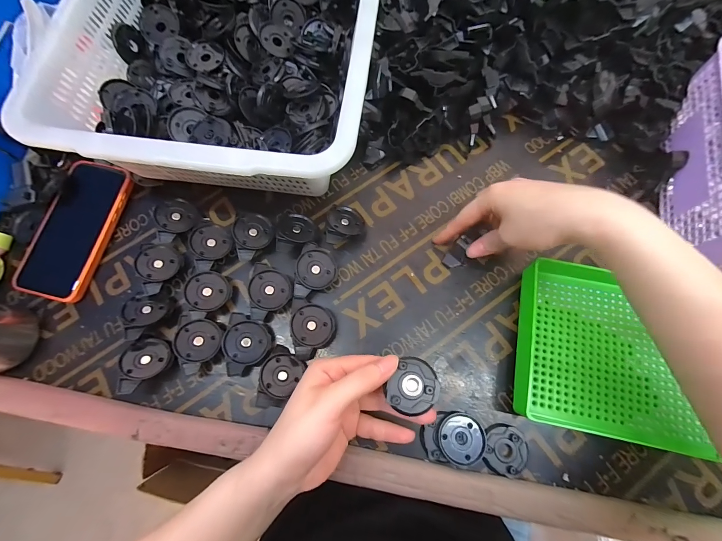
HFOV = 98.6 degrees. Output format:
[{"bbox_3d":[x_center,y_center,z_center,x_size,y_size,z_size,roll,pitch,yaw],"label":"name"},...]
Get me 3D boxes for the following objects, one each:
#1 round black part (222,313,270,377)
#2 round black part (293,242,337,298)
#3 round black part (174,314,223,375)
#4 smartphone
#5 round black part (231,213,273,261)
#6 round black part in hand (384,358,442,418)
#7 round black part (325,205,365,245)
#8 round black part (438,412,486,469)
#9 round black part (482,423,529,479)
[{"bbox_3d":[-0.116,0.075,0.313,0.043,0.017,0.058,9,76,-22],"label":"round black part"},{"bbox_3d":[-0.049,0.002,0.331,0.043,0.017,0.059,14,78,-20],"label":"round black part"},{"bbox_3d":[-0.161,0.072,0.313,0.039,0.025,0.056,-10,75,-1],"label":"round black part"},{"bbox_3d":[-0.324,-0.050,0.354,0.080,0.012,0.164,13,76,5],"label":"smartphone"},{"bbox_3d":[-0.121,-0.039,0.339,0.047,0.013,0.047,4,80,-24],"label":"round black part"},{"bbox_3d":[0.040,0.089,0.237,0.037,0.005,0.039,0,75,2],"label":"round black part in hand"},{"bbox_3d":[-0.016,-0.048,0.340,0.037,0.028,0.045,5,76,3],"label":"round black part"},{"bbox_3d":[0.092,0.156,0.285,0.042,0.009,0.042,0,75,2],"label":"round black part"},{"bbox_3d":[0.133,0.164,0.283,0.038,0.006,0.041,0,75,2],"label":"round black part"}]

